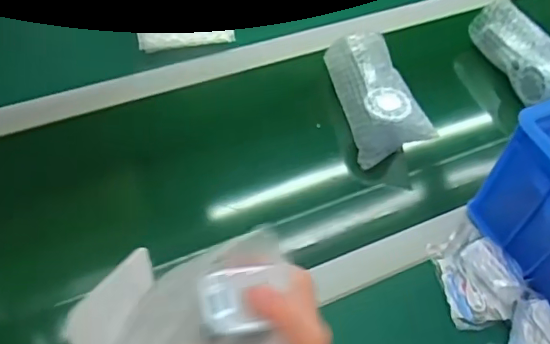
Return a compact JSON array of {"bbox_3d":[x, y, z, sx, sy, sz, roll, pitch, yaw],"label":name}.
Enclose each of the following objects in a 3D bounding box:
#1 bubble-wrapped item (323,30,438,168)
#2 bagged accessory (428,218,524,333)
[{"bbox_3d":[0.126,-0.101,0.715,0.074,0.065,0.178,-8,52,-12],"label":"bubble-wrapped item"},{"bbox_3d":[0.215,0.106,0.597,0.083,0.023,0.109,-18,61,2],"label":"bagged accessory"}]

